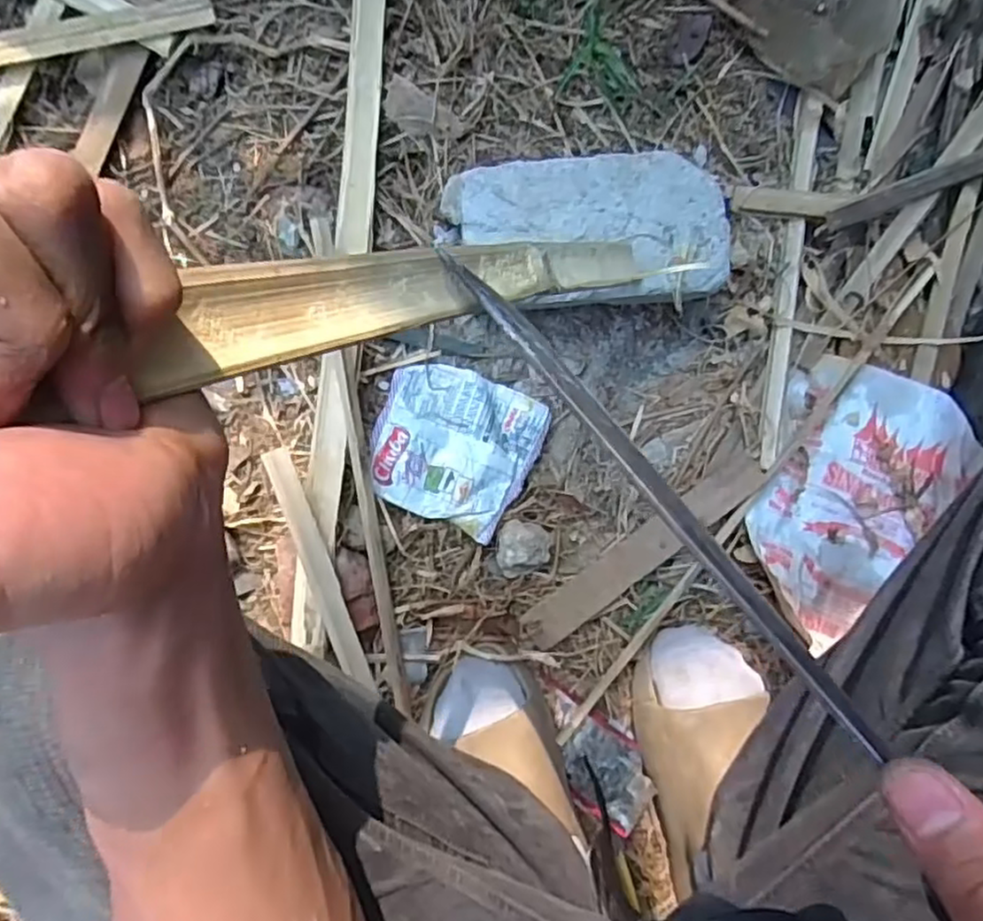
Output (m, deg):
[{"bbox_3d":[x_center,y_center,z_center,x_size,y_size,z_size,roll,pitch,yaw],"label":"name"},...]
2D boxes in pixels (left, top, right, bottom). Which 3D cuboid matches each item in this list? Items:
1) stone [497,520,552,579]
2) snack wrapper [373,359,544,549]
[{"bbox_3d":[0.027,0.074,0.558,0.042,0.031,0.047,5,96,1],"label":"stone"},{"bbox_3d":[-0.031,-0.011,0.555,0.125,0.020,0.120,21,96,-1],"label":"snack wrapper"}]

